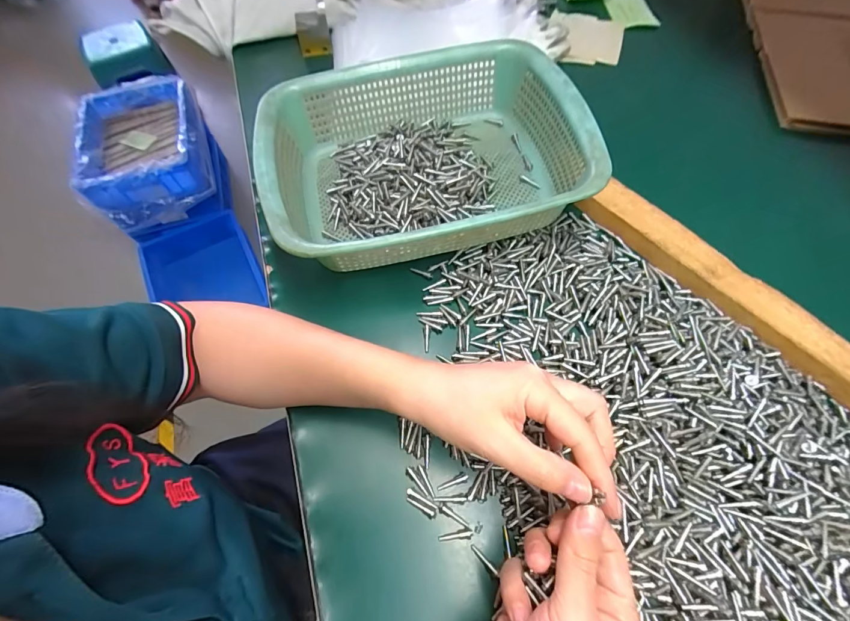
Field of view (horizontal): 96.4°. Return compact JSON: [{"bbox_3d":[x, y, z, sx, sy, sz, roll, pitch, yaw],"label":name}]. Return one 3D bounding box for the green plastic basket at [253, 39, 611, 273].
[{"bbox_3d":[0.001,-0.145,0.384,0.294,0.096,0.217,-13,64,-4],"label":"green plastic basket"}]

